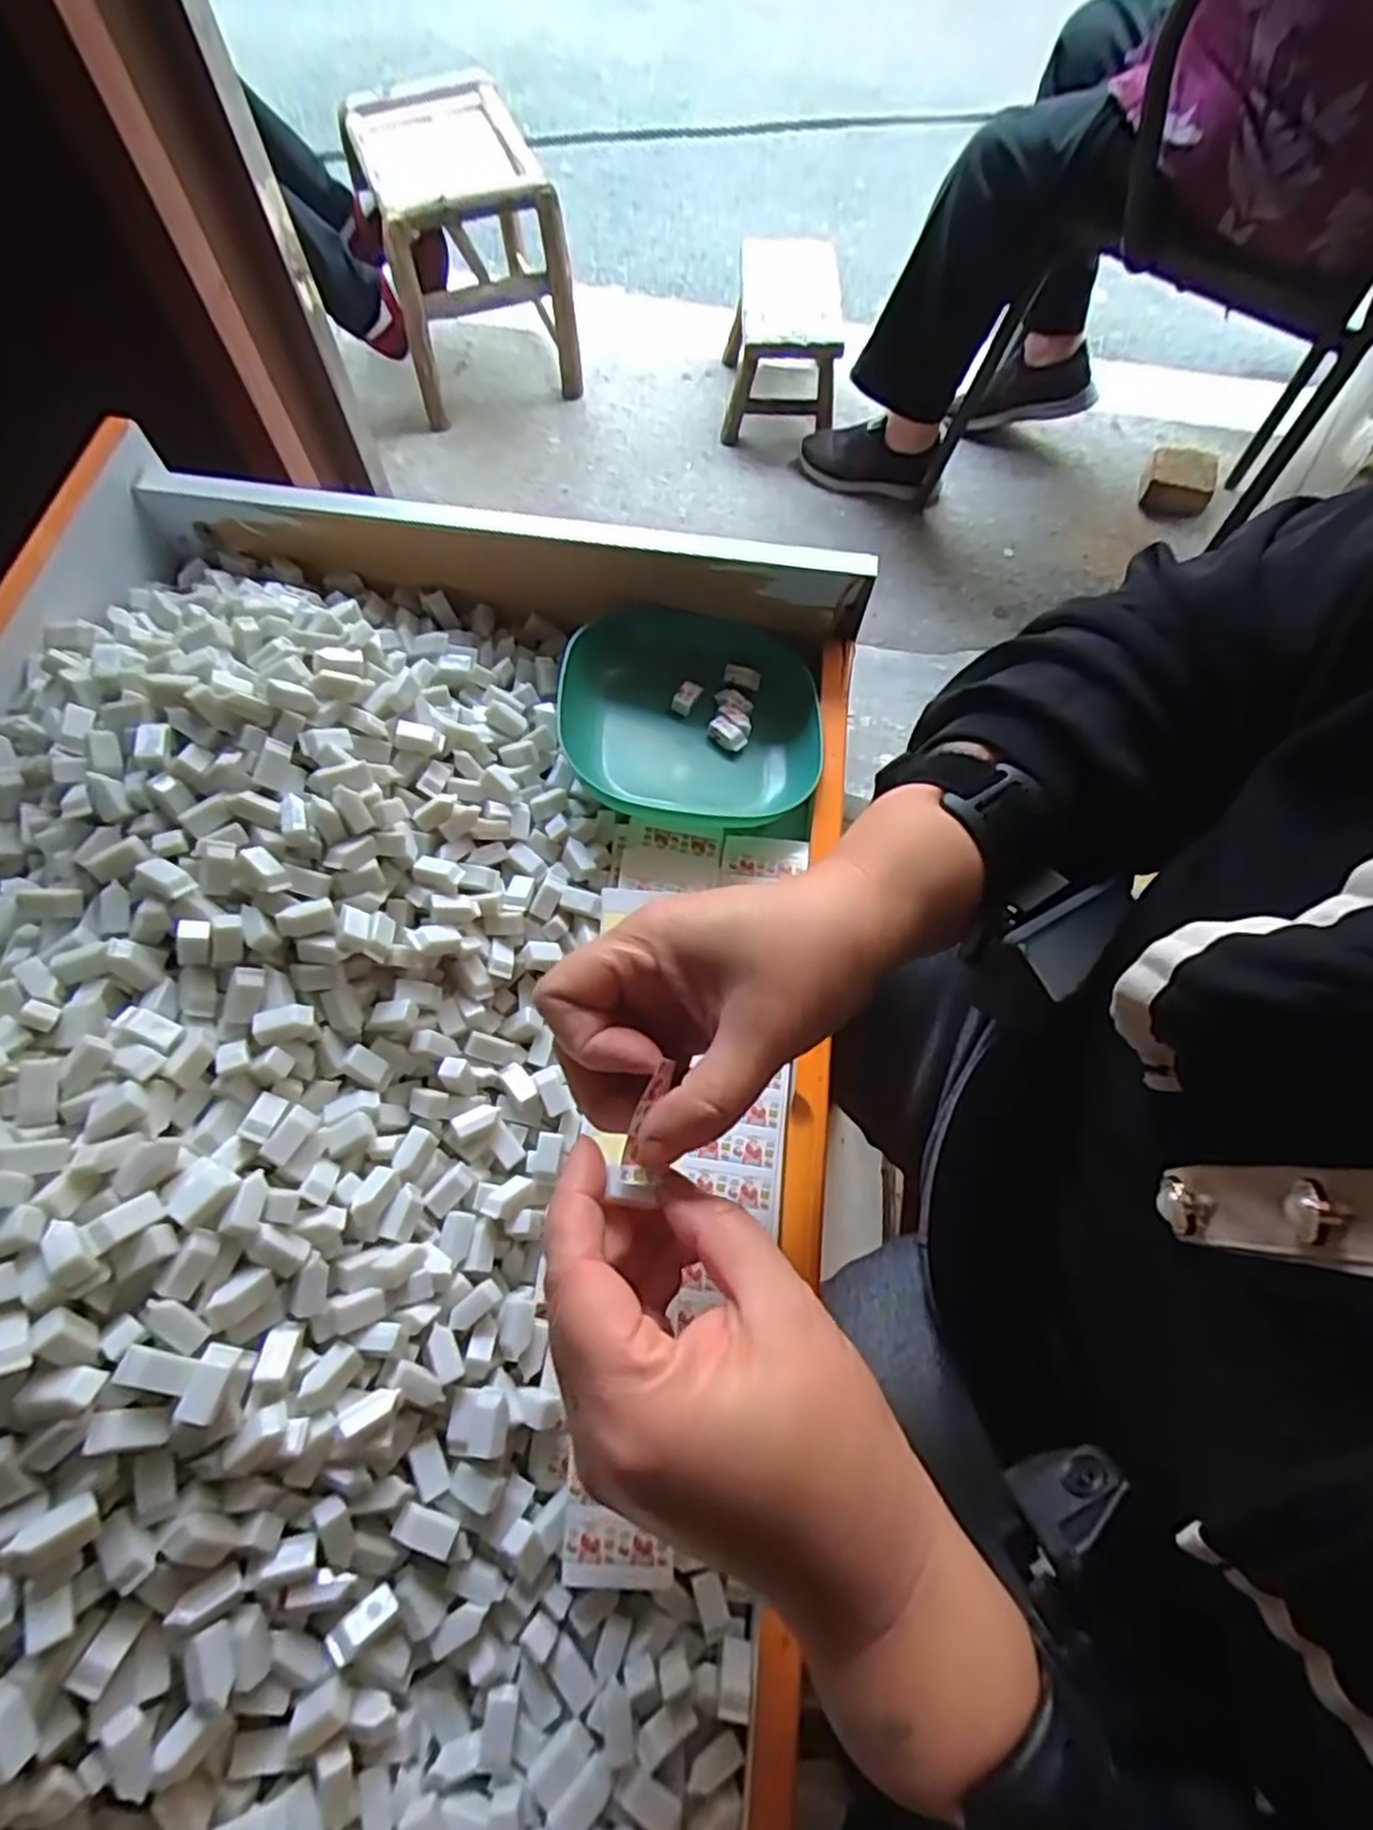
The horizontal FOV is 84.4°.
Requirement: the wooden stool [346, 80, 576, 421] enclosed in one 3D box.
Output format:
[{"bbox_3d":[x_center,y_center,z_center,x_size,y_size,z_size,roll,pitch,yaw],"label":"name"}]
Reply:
[{"bbox_3d":[-0.363,-1.099,1.269,0.281,0.332,0.350,-17,69,-8],"label":"wooden stool"}]

